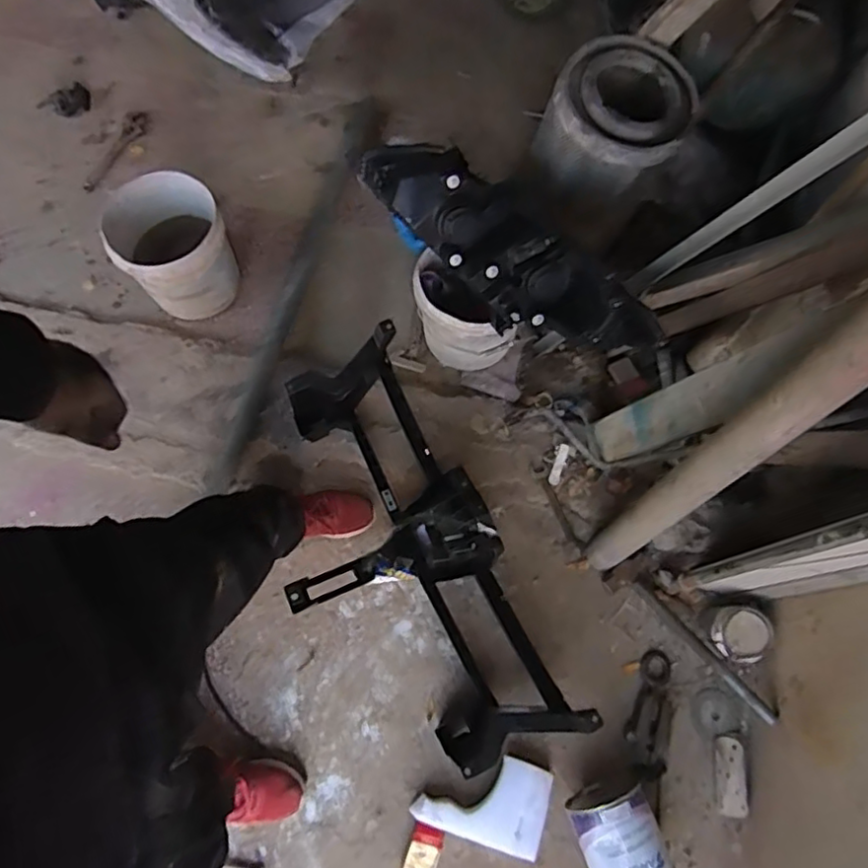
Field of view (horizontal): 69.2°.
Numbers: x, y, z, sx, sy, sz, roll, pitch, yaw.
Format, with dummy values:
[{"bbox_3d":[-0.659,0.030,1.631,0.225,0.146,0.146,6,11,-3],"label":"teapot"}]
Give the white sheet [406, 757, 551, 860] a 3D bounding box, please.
[{"bbox_3d":[0.096,0.708,1.228,0.244,0.045,0.153,14,72,5],"label":"white sheet"}]

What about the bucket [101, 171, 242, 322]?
[{"bbox_3d":[-0.621,-0.443,1.518,0.250,0.235,0.282,-28,74,-9],"label":"bucket"}]

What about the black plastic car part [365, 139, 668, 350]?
[{"bbox_3d":[0.135,-0.368,1.204,0.216,0.131,0.667,-40,76,-12],"label":"black plastic car part"}]

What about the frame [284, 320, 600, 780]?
[{"bbox_3d":[-0.080,0.256,1.304,0.403,0.197,0.871,-26,73,-8],"label":"frame"}]

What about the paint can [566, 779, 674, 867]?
[{"bbox_3d":[0.341,0.756,1.174,0.147,0.138,0.163,-17,73,-5],"label":"paint can"}]

